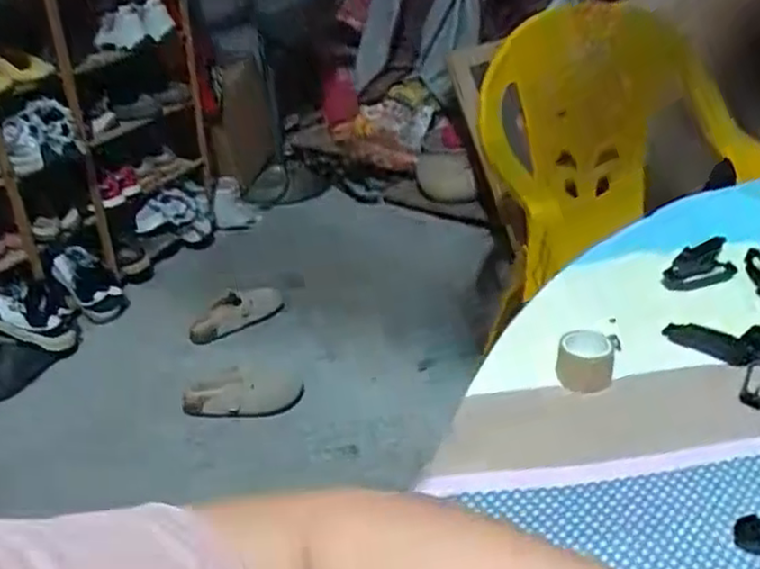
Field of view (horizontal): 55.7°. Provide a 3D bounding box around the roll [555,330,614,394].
[{"bbox_3d":[0.129,0.050,0.454,0.030,0.034,0.030,-2,31,1],"label":"roll"}]

